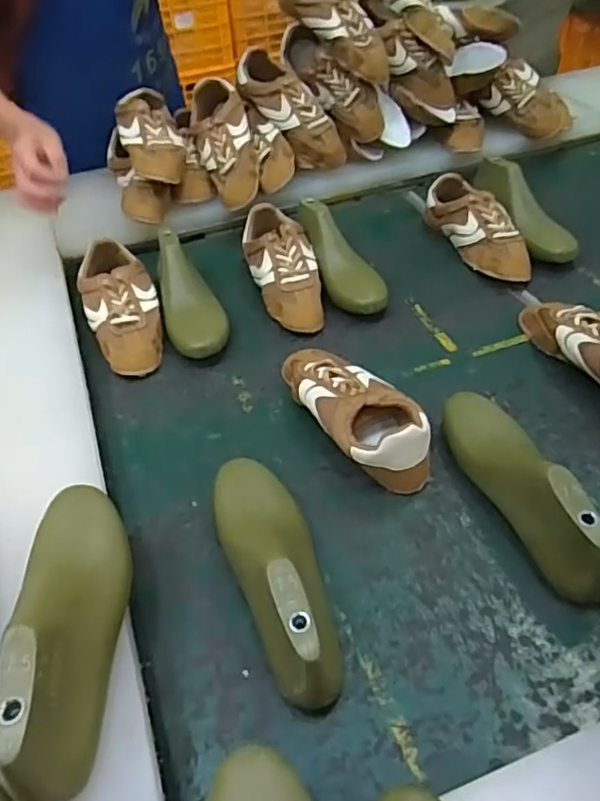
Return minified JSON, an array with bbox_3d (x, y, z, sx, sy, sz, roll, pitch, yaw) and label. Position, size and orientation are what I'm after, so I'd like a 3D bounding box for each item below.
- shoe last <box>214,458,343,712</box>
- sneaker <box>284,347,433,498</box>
[{"bbox_3d":[-0.024,0.133,0.543,0.079,0.080,0.248,-15,48,-9],"label":"shoe last"},{"bbox_3d":[0.056,0.001,0.682,0.093,0.063,0.225,-28,51,-20],"label":"sneaker"}]

